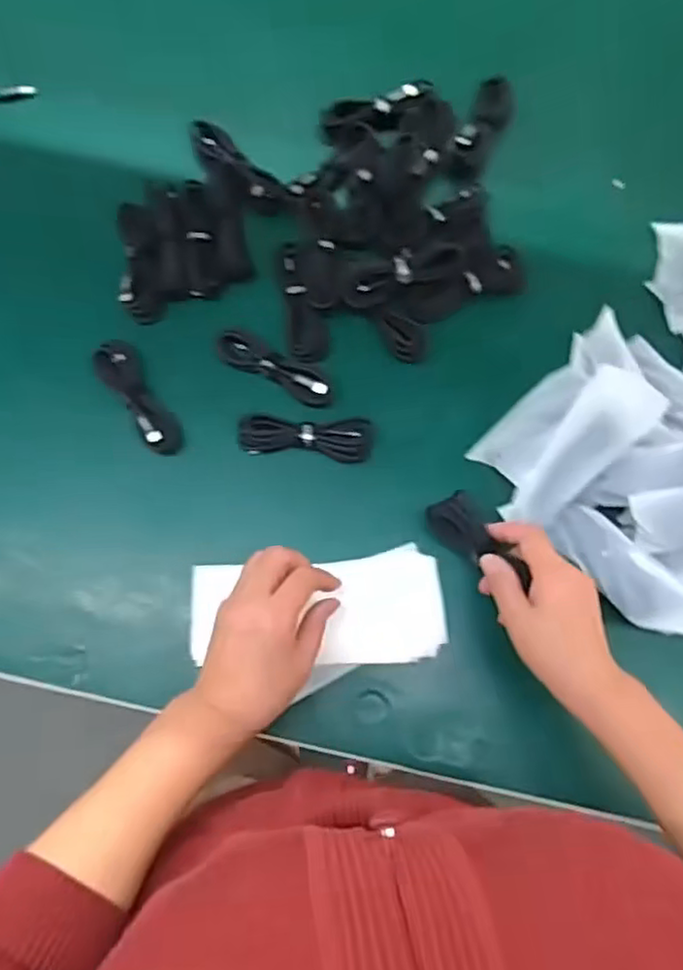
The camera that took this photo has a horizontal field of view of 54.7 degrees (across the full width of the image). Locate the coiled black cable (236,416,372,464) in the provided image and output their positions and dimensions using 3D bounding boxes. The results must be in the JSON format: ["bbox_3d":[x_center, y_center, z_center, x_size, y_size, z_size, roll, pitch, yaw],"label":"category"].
[{"bbox_3d":[-0.029,-0.039,0.564,0.110,0.036,0.029,2,77,0],"label":"coiled black cable"}]

